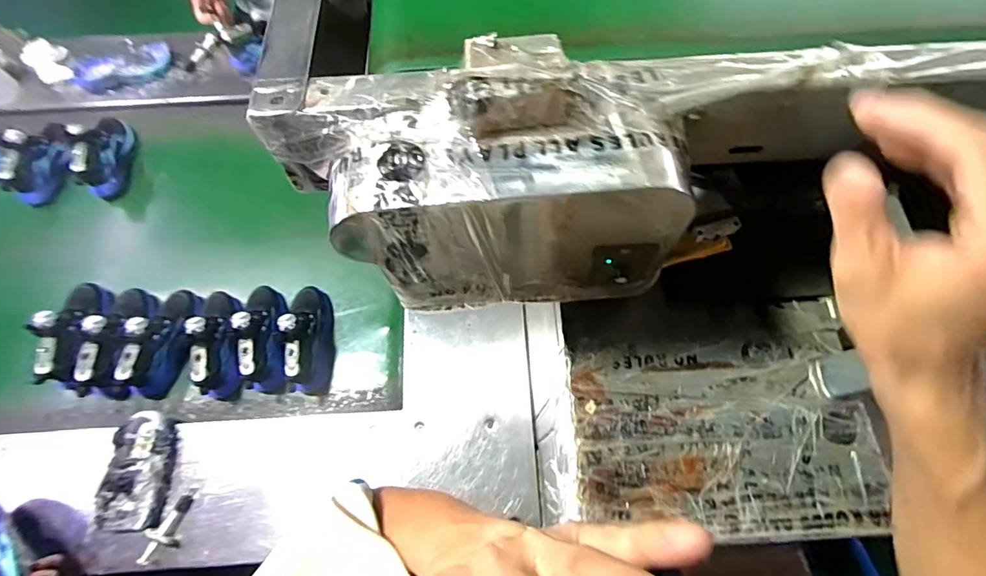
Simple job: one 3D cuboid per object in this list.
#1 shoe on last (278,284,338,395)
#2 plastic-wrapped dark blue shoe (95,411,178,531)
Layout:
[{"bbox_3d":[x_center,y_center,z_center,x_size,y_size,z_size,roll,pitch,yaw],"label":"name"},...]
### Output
[{"bbox_3d":[-0.361,0.093,0.929,0.084,0.114,0.217,-11,69,-4],"label":"shoe on last"},{"bbox_3d":[-0.619,0.319,0.831,0.099,0.057,0.189,1,69,0],"label":"plastic-wrapped dark blue shoe"}]

